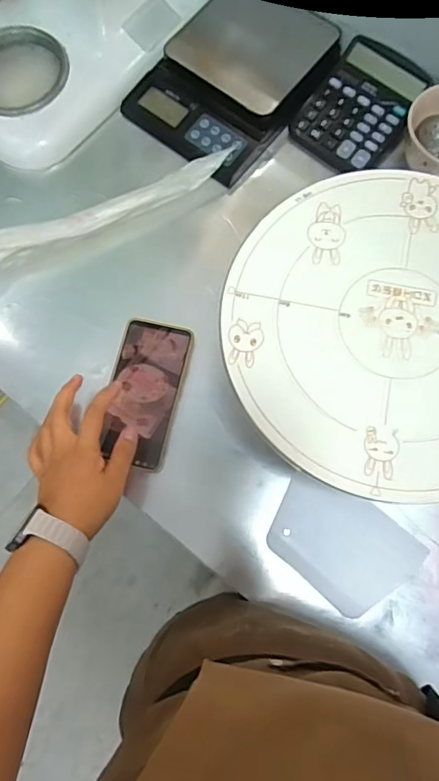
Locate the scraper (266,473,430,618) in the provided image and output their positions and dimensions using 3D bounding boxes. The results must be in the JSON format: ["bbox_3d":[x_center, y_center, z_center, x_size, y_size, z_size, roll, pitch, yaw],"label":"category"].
[{"bbox_3d":[0.122,0.152,0.510,0.143,0.009,0.102,41,83,10],"label":"scraper"}]

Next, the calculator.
[{"bbox_3d":[0.172,-0.350,0.620,0.117,0.027,0.158,34,79,9],"label":"calculator"}]

